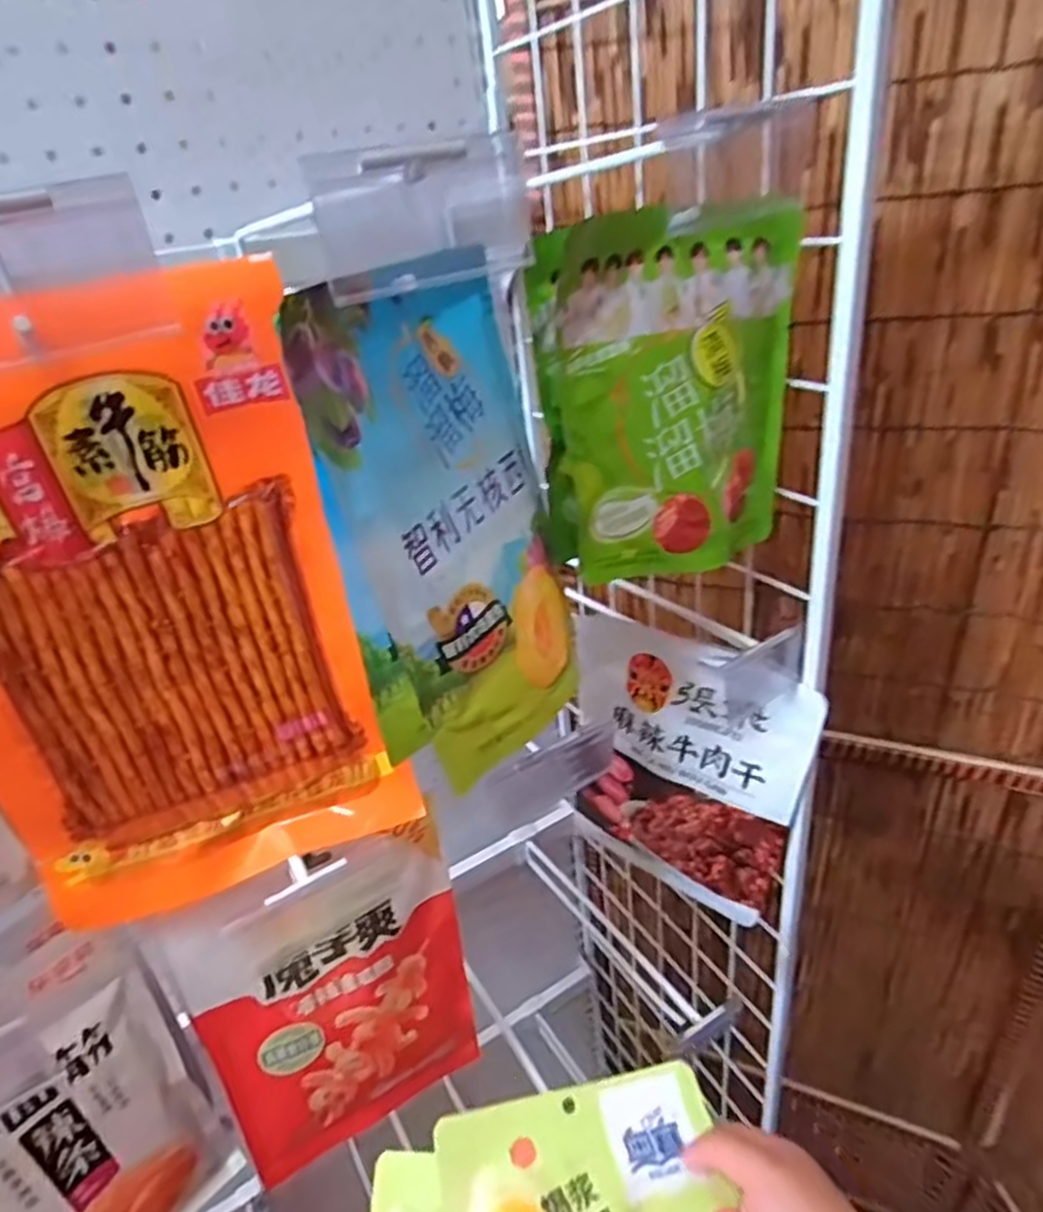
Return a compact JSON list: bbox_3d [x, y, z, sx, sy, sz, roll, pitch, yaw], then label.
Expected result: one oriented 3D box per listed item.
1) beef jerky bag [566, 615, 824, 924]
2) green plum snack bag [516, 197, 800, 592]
[{"bbox_3d":[0.125,0.122,0.563,0.181,0.229,0.037,12,35,30],"label":"beef jerky bag"},{"bbox_3d":[0.080,-0.108,0.383,0.141,0.174,0.040,-11,30,-5],"label":"green plum snack bag"}]

